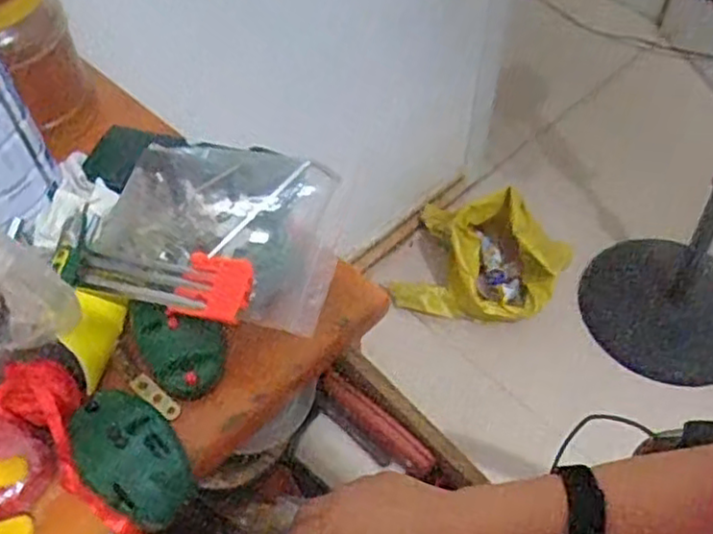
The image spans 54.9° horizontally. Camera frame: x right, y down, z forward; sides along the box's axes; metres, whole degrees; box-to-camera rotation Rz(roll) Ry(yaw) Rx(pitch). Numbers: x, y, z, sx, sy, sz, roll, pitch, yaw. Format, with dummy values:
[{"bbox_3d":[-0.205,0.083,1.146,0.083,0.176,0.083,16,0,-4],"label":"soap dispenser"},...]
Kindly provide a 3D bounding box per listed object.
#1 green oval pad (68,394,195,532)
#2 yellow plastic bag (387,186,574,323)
[{"bbox_3d":[-0.161,0.132,0.485,0.064,0.033,0.099,-38,61,-25],"label":"green oval pad"},{"bbox_3d":[0.279,-0.034,1.473,0.337,0.188,0.253,15,54,12],"label":"yellow plastic bag"}]

